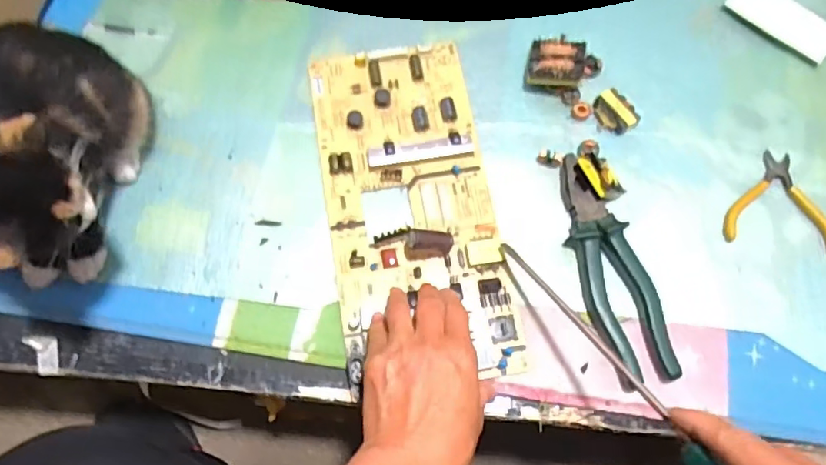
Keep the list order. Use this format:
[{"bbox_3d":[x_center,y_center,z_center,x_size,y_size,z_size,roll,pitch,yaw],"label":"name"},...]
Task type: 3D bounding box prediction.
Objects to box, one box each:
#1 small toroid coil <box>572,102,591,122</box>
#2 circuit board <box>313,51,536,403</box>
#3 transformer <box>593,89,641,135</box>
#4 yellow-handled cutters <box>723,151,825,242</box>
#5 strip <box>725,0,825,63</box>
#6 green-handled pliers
[{"bbox_3d":[0.158,-0.113,0.525,0.017,0.010,0.016,0,70,0],"label":"small toroid coil"},{"bbox_3d":[-0.003,-0.033,0.485,0.142,0.027,0.311,-9,70,-4],"label":"circuit board"},{"bbox_3d":[0.187,-0.110,0.520,0.028,0.016,0.043,-40,75,-14],"label":"transformer"},{"bbox_3d":[0.323,-0.028,0.492,0.095,0.008,0.092,11,70,4],"label":"yellow-handled cutters"},{"bbox_3d":[0.372,-0.215,0.562,0.106,0.007,0.056,41,75,13],"label":"strip"},{"bbox_3d":[0.162,0.028,0.467,0.052,0.020,0.192,-11,70,-5],"label":"green-handled pliers"}]

